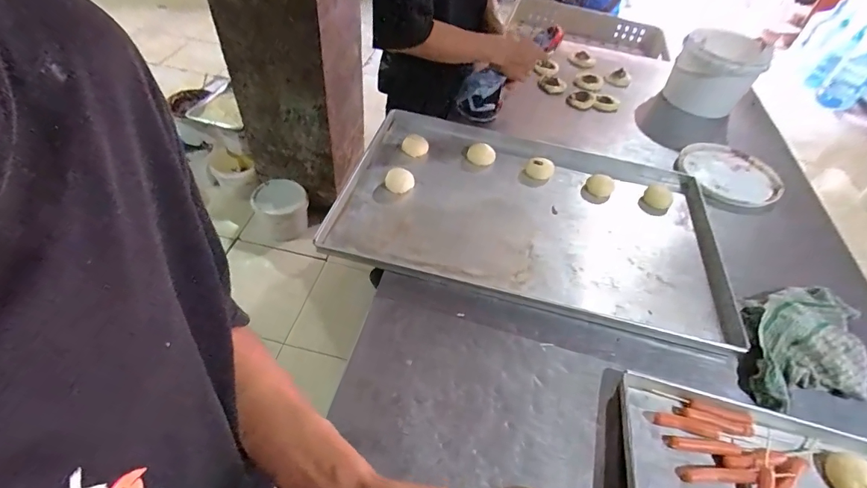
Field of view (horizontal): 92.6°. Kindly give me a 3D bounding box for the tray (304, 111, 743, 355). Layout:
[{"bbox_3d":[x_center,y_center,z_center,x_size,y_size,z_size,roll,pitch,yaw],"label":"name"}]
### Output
[{"bbox_3d":[0.190,-0.075,0.822,0.728,0.044,0.470,13,47,6],"label":"tray"}]

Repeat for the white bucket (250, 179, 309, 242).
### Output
[{"bbox_3d":[-0.662,-0.148,1.807,0.219,0.187,0.186,-15,54,-21],"label":"white bucket"}]

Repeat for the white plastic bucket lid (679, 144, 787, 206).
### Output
[{"bbox_3d":[0.703,-0.161,0.973,0.224,0.023,0.228,22,49,14],"label":"white plastic bucket lid"}]

